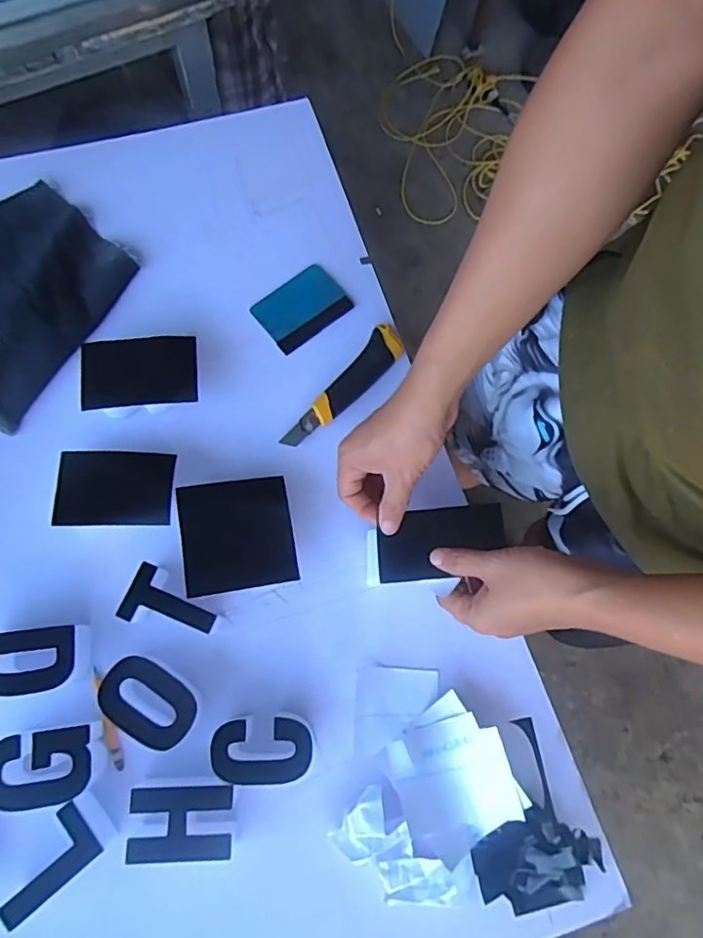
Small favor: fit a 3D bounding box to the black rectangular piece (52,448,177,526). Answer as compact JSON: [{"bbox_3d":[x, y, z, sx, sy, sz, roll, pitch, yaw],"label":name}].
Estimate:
[{"bbox_3d":[-0.222,0.016,0.547,0.101,0.005,0.071,1,76,-12],"label":"black rectangular piece"}]

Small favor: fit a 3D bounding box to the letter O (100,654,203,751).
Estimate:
[{"bbox_3d":[-0.178,0.203,0.510,0.092,0.042,0.056,29,73,3],"label":"letter O"}]

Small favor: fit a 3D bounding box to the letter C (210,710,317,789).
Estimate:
[{"bbox_3d":[-0.075,0.242,0.504,0.087,0.040,0.052,-4,74,-7],"label":"letter C"}]

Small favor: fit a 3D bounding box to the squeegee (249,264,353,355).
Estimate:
[{"bbox_3d":[-0.056,-0.183,0.651,0.099,0.007,0.072,-37,79,-14],"label":"squeegee"}]

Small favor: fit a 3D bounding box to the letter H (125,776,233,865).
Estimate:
[{"bbox_3d":[-0.141,0.293,0.484,0.084,0.036,0.056,-2,74,-6],"label":"letter H"}]

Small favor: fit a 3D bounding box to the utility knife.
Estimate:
[{"bbox_3d":[-0.006,-0.086,0.615,0.039,0.019,0.169,40,74,8],"label":"utility knife"}]

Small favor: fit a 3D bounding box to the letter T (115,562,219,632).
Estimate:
[{"bbox_3d":[-0.163,0.127,0.533,0.084,0.037,0.051,24,73,1],"label":"letter T"}]

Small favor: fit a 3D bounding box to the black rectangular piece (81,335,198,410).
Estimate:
[{"bbox_3d":[-0.211,-0.099,0.578,0.108,0.009,0.071,-6,69,-12],"label":"black rectangular piece"}]

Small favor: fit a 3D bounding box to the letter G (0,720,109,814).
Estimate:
[{"bbox_3d":[-0.257,0.250,0.492,0.085,0.041,0.058,-7,75,-8],"label":"letter G"}]

